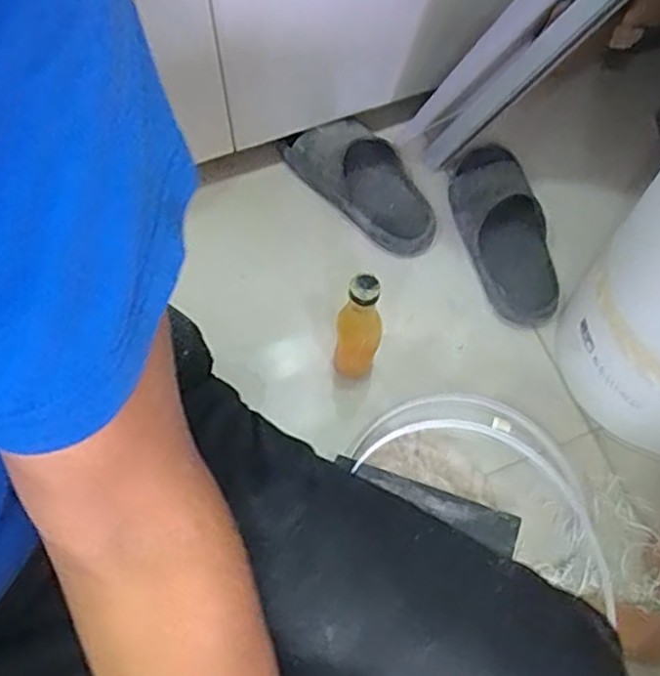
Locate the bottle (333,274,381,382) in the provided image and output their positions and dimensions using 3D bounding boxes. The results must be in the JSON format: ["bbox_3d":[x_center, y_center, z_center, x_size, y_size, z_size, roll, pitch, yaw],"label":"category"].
[{"bbox_3d":[0.032,-0.003,0.791,0.054,0.200,0.048,10,66,3],"label":"bottle"}]

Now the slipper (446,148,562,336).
[{"bbox_3d":[0.230,-0.149,0.920,0.104,0.075,0.270,-10,67,-6],"label":"slipper"}]

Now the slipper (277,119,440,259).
[{"bbox_3d":[0.049,-0.219,0.963,0.247,0.058,0.106,41,71,15],"label":"slipper"}]

